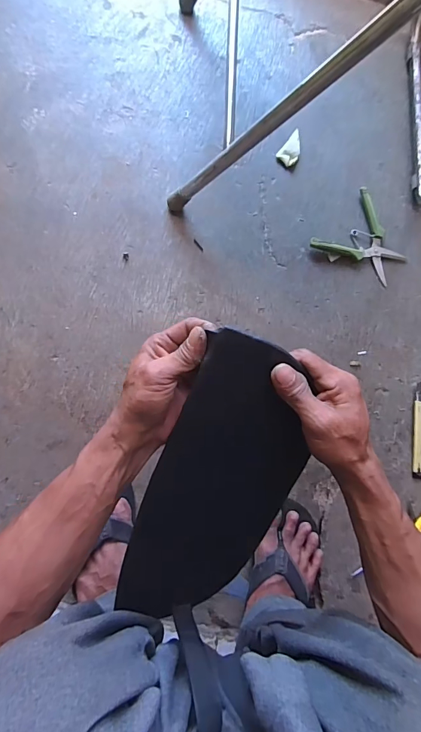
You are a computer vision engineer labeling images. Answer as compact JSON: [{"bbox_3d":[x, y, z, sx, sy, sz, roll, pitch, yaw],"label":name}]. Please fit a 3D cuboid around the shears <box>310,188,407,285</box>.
[{"bbox_3d":[0.279,-0.218,0.695,0.147,0.025,0.145,45,81,2],"label":"shears"}]

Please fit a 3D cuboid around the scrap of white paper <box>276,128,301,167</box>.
[{"bbox_3d":[0.154,-0.402,0.714,0.037,0.011,0.066,38,81,1],"label":"scrap of white paper"}]

